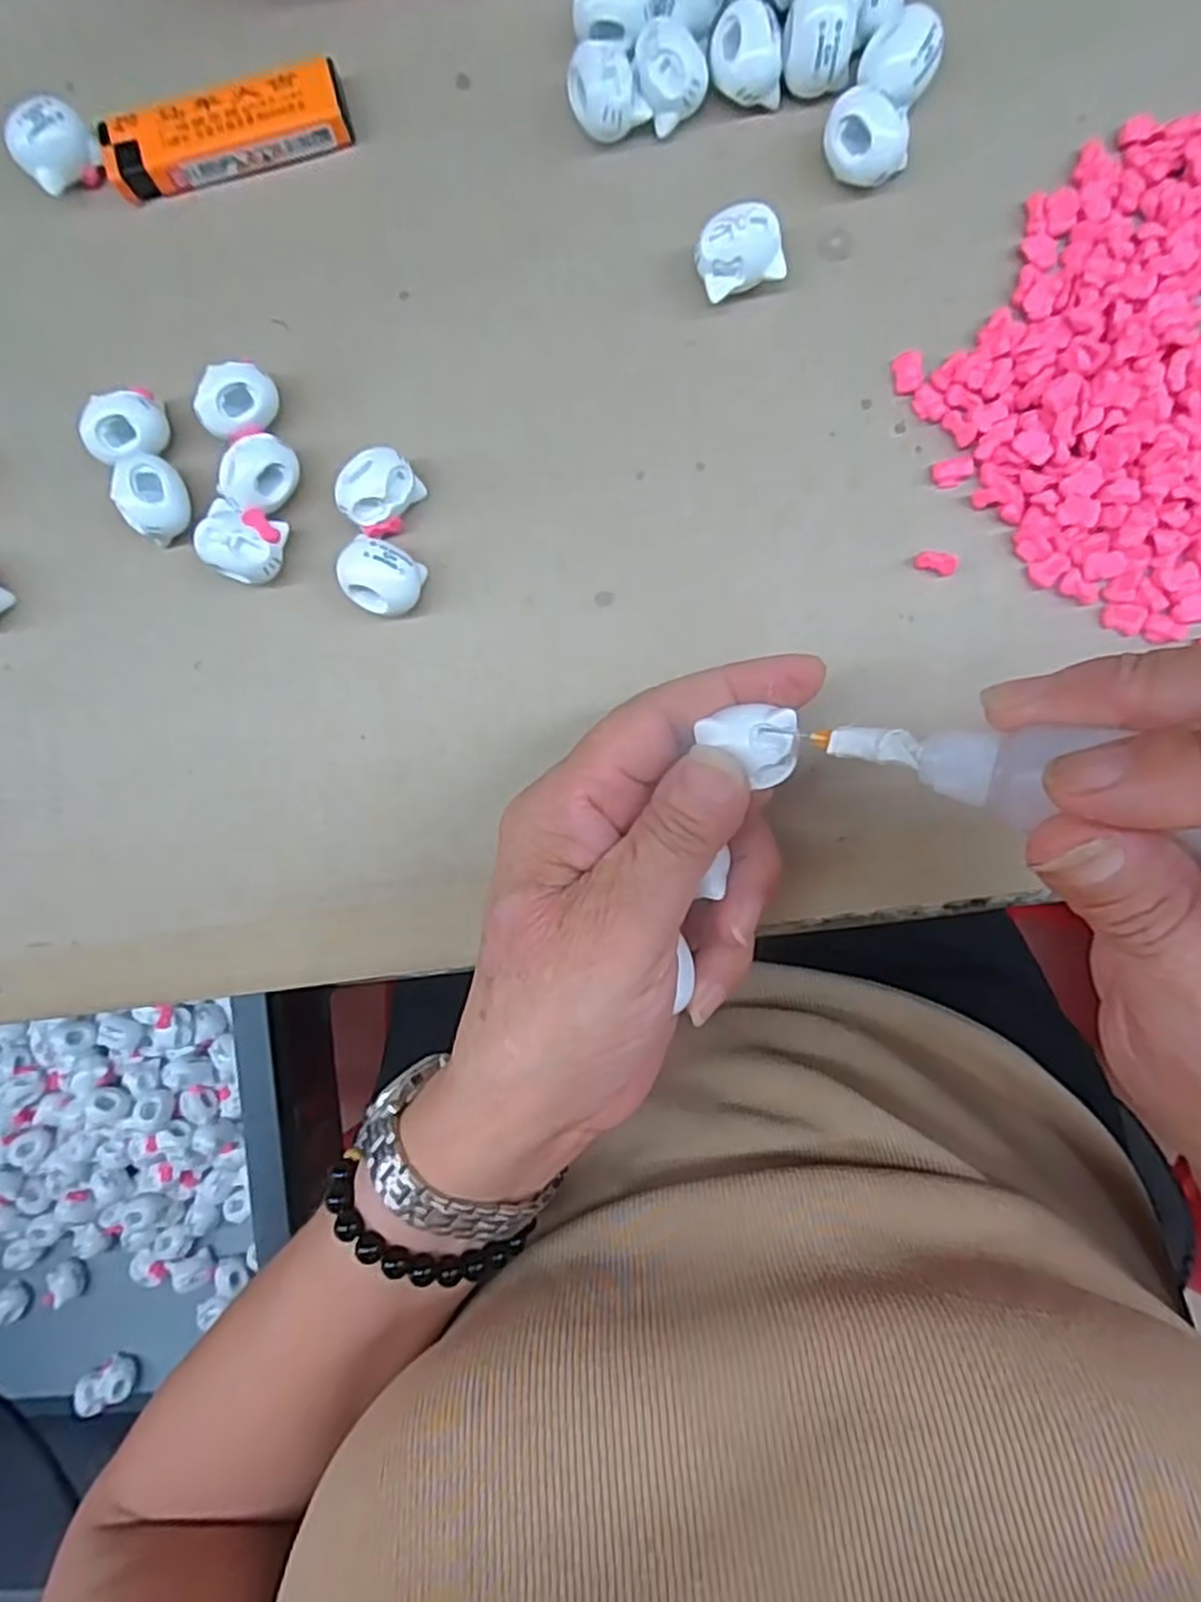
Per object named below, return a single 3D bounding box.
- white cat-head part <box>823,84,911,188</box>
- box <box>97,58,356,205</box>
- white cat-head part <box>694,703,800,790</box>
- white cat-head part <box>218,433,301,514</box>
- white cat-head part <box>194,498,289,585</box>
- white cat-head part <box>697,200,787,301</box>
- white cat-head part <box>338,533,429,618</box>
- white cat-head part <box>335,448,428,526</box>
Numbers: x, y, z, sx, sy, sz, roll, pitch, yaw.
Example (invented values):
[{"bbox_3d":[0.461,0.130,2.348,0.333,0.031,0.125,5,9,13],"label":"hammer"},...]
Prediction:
[{"bbox_3d":[0.082,-0.204,0.237,0.021,0.020,0.024,-19,89,4],"label":"white cat-head part"},{"bbox_3d":[-0.124,-0.221,0.256,0.082,0.018,0.021,-15,89,4],"label":"box"},{"bbox_3d":[0.038,-0.013,0.194,0.024,0.009,0.019,2,90,4],"label":"white cat-head part"},{"bbox_3d":[-0.110,-0.106,0.250,0.018,0.017,0.025,30,92,4],"label":"white cat-head part"},{"bbox_3d":[-0.116,-0.083,0.253,0.023,0.020,0.023,0,90,4],"label":"white cat-head part"},{"bbox_3d":[0.043,-0.170,0.241,0.026,0.019,0.019,-15,89,4],"label":"white cat-head part"},{"bbox_3d":[-0.071,-0.072,0.249,0.023,0.021,0.021,0,90,4],"label":"white cat-head part"},{"bbox_3d":[-0.072,-0.100,0.249,0.025,0.020,0.019,-44,87,3],"label":"white cat-head part"}]

